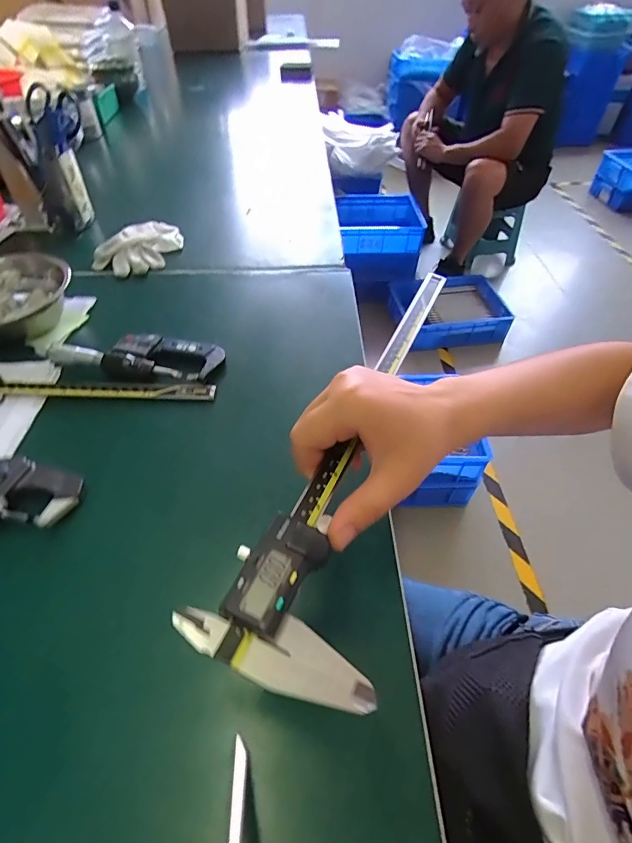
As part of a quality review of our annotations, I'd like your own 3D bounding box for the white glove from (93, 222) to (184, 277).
[{"bbox_3d":[-0.227,-0.229,0.585,0.119,0.027,0.075,-36,58,-28],"label":"white glove"}]

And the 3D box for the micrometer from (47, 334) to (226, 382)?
[{"bbox_3d":[-0.180,-0.066,0.442,0.167,0.019,0.053,6,48,5],"label":"micrometer"}]

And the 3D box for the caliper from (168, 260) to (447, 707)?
[{"bbox_3d":[0.043,-0.008,0.307,0.089,0.018,0.361,17,49,14],"label":"caliper"}]

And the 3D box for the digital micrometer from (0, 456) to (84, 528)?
[{"bbox_3d":[-0.264,0.050,0.345,0.152,0.022,0.055,6,48,5],"label":"digital micrometer"}]

